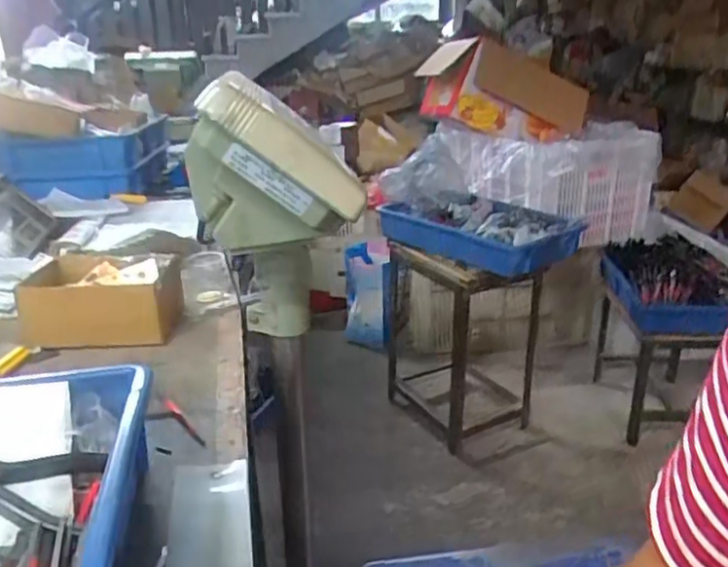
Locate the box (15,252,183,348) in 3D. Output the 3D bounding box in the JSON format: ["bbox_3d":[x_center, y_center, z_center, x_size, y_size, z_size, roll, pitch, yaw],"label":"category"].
[{"bbox_3d":[-0.295,0.018,0.716,0.151,0.067,0.121,-6,21,-12],"label":"box"}]

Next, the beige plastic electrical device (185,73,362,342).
[{"bbox_3d":[-0.074,-0.051,0.583,0.135,0.295,0.068,1,55,-1],"label":"beige plastic electrical device"}]

